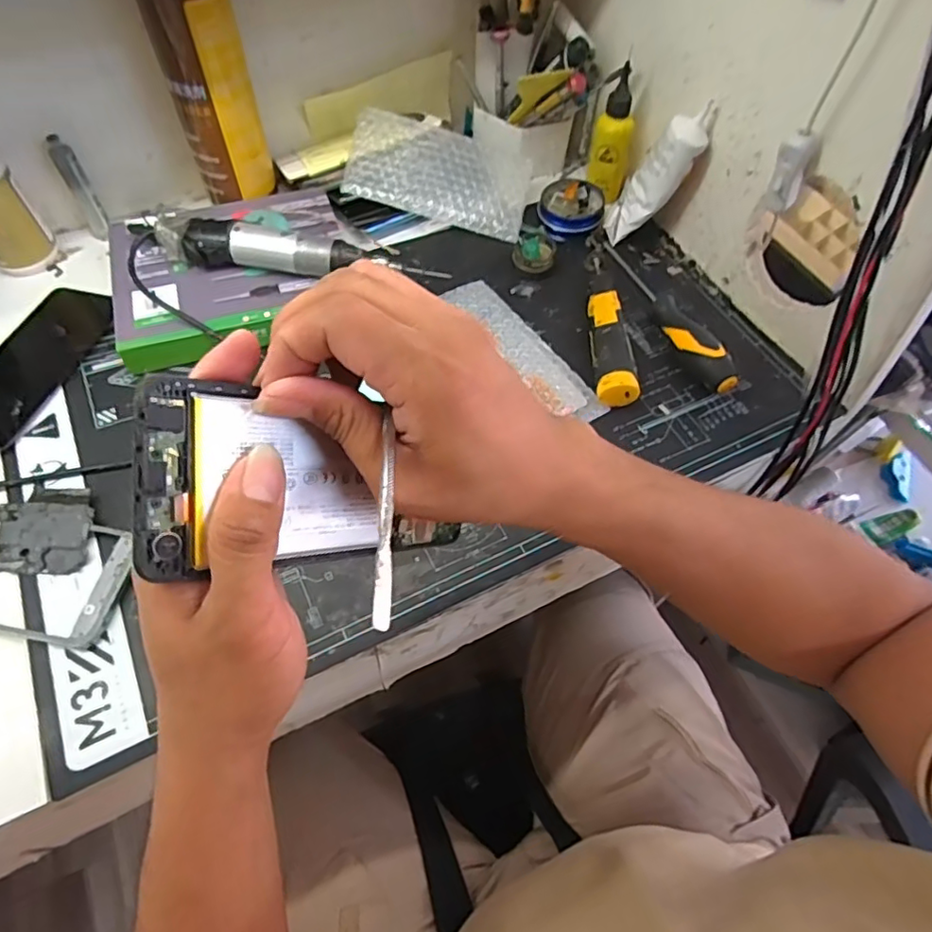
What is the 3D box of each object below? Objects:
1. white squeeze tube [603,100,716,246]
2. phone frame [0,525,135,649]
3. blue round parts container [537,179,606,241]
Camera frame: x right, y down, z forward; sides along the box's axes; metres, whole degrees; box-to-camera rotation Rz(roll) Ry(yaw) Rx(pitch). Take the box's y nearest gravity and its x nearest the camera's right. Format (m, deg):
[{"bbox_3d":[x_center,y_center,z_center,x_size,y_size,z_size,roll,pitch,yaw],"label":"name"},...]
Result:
[{"bbox_3d":[0.168,-0.255,0.516,0.032,0.127,0.028,19,59,-15],"label":"white squeeze tube"},{"bbox_3d":[-0.297,0.065,0.372,0.161,0.005,0.076,10,60,3],"label":"phone frame"},{"bbox_3d":[0.102,-0.253,0.568,0.063,0.029,0.052,-13,61,-10],"label":"blue round parts container"}]

